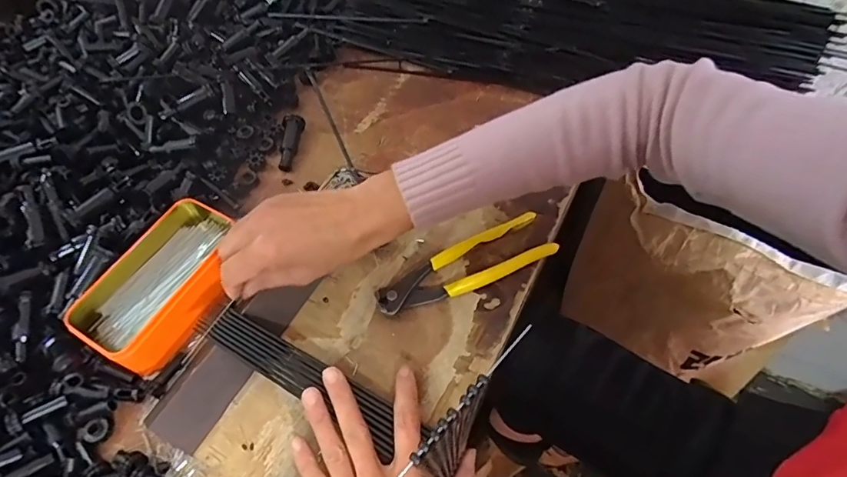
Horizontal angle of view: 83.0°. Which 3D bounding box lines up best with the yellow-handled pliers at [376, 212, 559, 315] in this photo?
[{"bbox_3d":[0.036,0.024,0.431,0.163,0.022,0.046,-22,58,-10],"label":"yellow-handled pliers"}]

